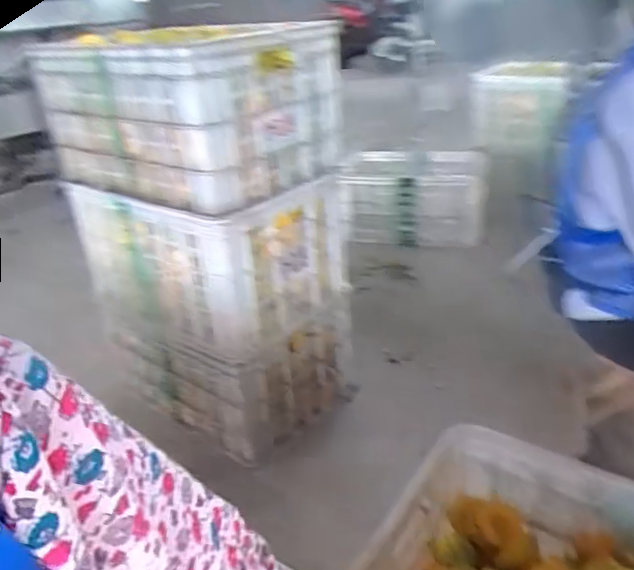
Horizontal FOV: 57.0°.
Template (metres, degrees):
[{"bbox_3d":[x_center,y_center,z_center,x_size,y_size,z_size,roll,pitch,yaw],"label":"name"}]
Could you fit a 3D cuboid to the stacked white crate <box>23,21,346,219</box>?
[{"bbox_3d":[-0.259,-0.337,1.113,0.528,0.260,0.345,18,36,38],"label":"stacked white crate"}]

